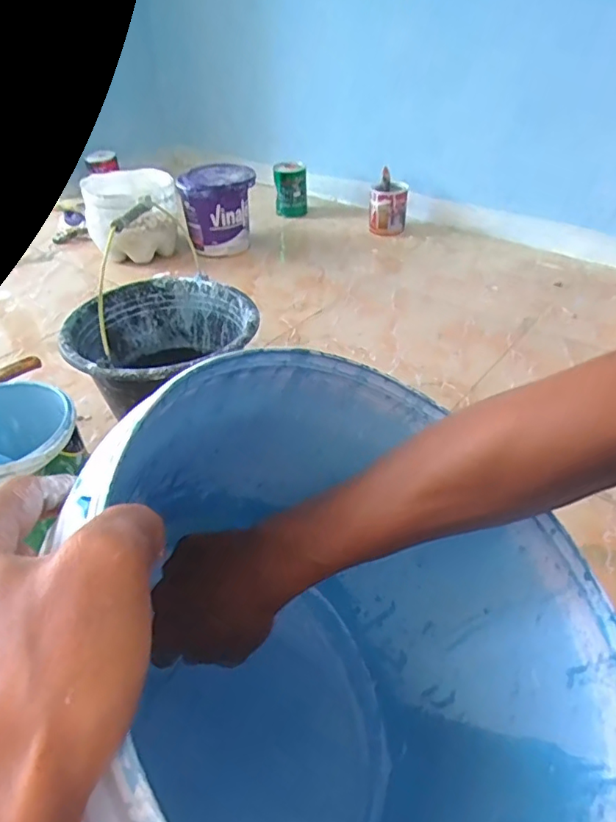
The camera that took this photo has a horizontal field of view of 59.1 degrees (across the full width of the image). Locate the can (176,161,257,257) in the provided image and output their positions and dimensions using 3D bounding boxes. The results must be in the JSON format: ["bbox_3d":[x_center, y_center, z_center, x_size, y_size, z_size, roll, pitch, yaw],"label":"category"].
[{"bbox_3d":[-0.233,-0.527,1.452,0.196,0.202,0.180,-9,40,-9],"label":"can"}]

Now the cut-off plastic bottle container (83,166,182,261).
[{"bbox_3d":[-0.471,-0.526,1.470,0.236,0.174,0.271,-11,40,-11],"label":"cut-off plastic bottle container"}]

